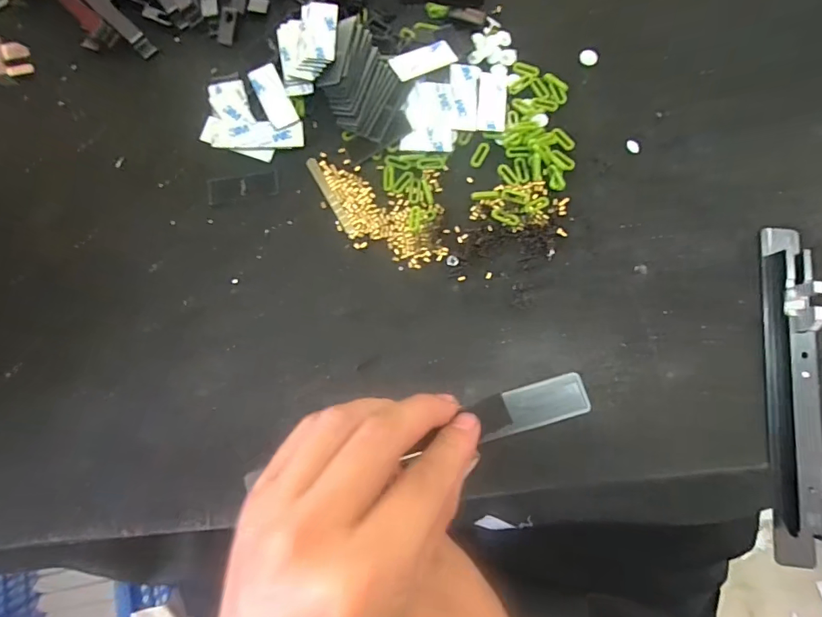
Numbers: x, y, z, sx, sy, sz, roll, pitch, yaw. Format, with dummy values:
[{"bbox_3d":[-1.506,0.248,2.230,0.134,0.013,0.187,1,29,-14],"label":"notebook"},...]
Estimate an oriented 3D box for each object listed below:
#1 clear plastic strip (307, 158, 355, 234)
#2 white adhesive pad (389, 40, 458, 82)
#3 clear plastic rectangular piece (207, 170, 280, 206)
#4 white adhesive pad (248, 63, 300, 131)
[{"bbox_3d":[-0.058,-0.081,0.310,0.007,0.004,0.064,-29,81,-3],"label":"clear plastic strip"},{"bbox_3d":[0.009,-0.179,0.312,0.050,0.004,0.020,-30,81,-18],"label":"white adhesive pad"},{"bbox_3d":[-0.123,-0.088,0.315,0.052,0.004,0.018,-9,81,1],"label":"clear plastic rectangular piece"},{"bbox_3d":[-0.101,-0.156,0.318,0.019,0.005,0.054,-26,81,-2],"label":"white adhesive pad"}]

